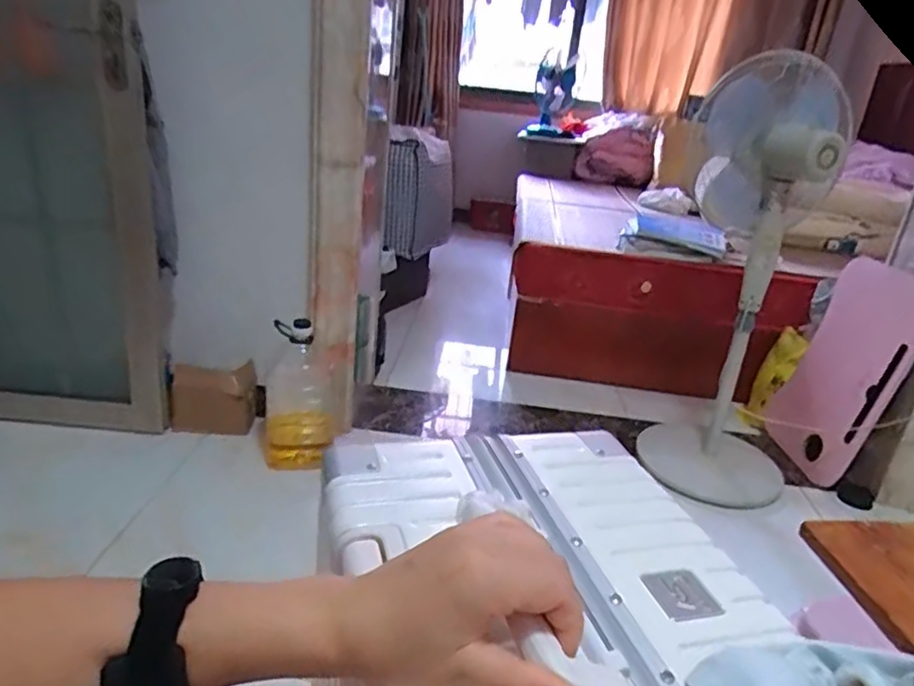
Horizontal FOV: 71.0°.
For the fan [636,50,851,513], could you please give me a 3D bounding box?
[{"bbox_3d":[0.757,-0.166,1.691,0.378,1.077,0.493,14,24,18],"label":"fan"}]

